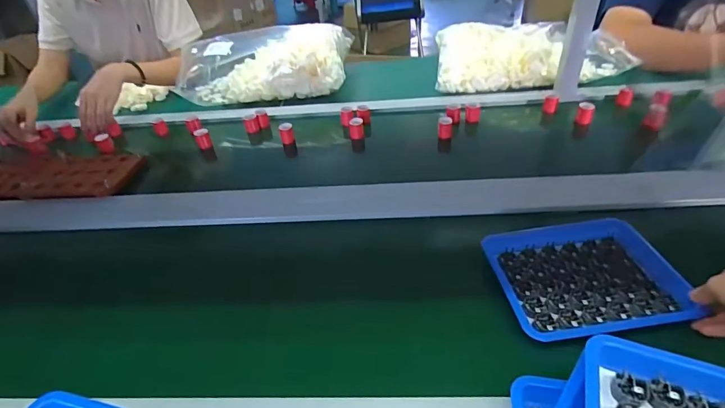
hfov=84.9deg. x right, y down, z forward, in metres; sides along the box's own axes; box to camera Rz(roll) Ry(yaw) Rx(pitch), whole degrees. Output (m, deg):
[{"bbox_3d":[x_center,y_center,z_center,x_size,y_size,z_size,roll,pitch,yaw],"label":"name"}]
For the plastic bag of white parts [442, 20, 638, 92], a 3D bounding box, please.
[{"bbox_3d":[0.416,-0.399,1.047,0.450,0.110,0.275,-5,36,5],"label":"plastic bag of white parts"}]

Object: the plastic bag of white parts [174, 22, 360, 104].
[{"bbox_3d":[-0.273,-0.396,1.111,0.461,0.134,0.268,-4,36,6],"label":"plastic bag of white parts"}]

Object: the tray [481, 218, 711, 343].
[{"bbox_3d":[0.286,0.089,0.527,0.211,0.020,0.180,-5,36,-1],"label":"tray"}]

